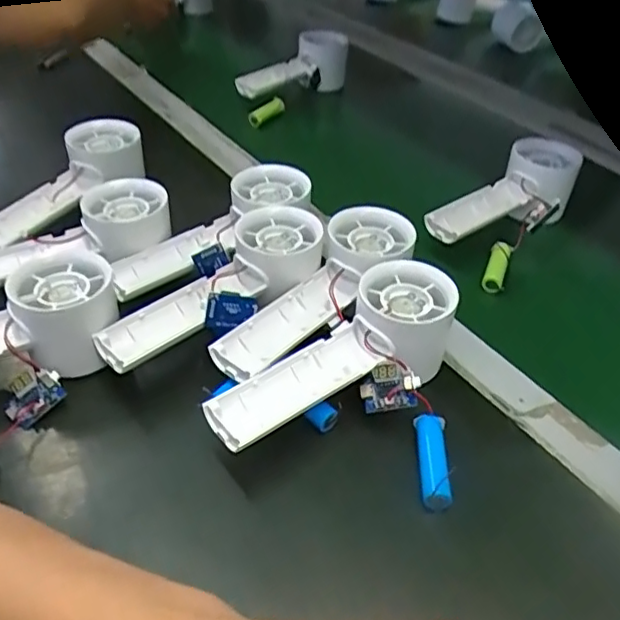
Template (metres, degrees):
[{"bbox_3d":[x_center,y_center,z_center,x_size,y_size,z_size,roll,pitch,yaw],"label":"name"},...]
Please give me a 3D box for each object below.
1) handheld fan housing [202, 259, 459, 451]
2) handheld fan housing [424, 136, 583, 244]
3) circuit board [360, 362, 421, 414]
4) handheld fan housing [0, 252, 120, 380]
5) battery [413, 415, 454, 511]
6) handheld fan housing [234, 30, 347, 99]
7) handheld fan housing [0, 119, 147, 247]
[{"bbox_3d":[0.018,0.033,0.357,0.162,0.053,0.063,-29,47,-19],"label":"handheld fan housing"},{"bbox_3d":[0.167,-0.098,0.509,0.156,0.042,0.062,-30,50,-33],"label":"handheld fan housing"},{"bbox_3d":[0.044,0.042,0.343,0.032,0.005,0.025,-9,80,10],"label":"circuit board"},{"bbox_3d":[-0.189,0.012,0.352,0.153,0.049,0.062,-13,43,-18],"label":"handheld fan housing"},{"bbox_3d":[0.065,0.079,0.328,0.016,0.015,0.051,4,40,1],"label":"battery"},{"bbox_3d":[-0.014,-0.285,0.734,0.069,0.051,0.160,19,43,19],"label":"handheld fan housing"},{"bbox_3d":[-0.194,-0.100,0.477,0.049,0.045,0.164,17,42,17],"label":"handheld fan housing"}]

